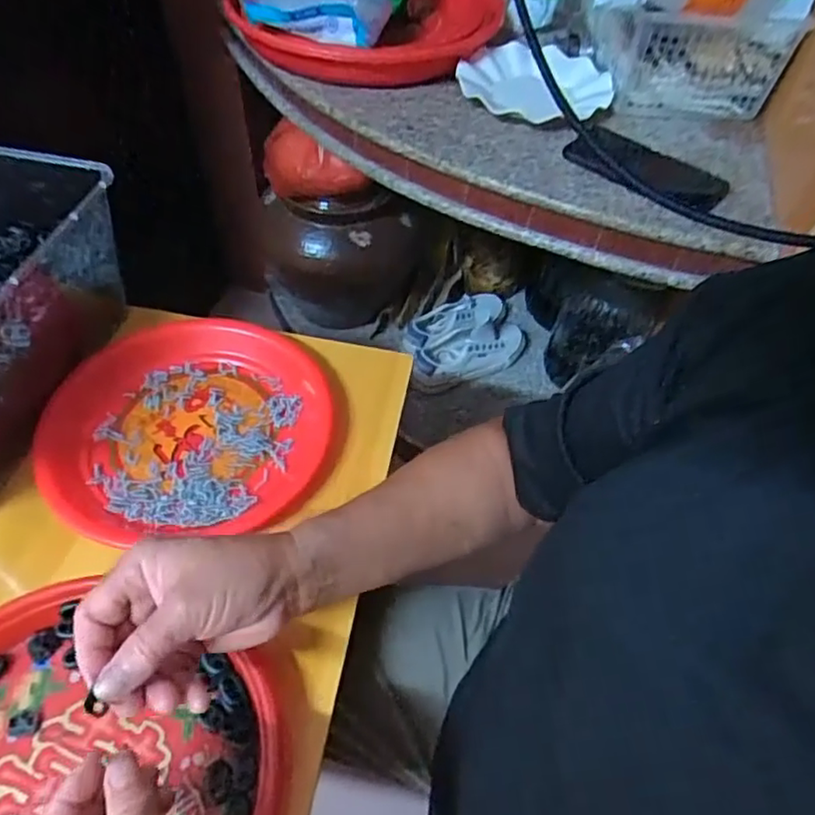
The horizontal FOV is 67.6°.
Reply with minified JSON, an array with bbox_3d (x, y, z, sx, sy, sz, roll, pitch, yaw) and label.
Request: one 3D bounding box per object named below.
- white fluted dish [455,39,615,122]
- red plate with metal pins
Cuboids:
[{"bbox_3d":[0.159,-0.399,0.746,0.174,0.024,0.178,2,52,-3],"label":"white fluted dish"},{"bbox_3d":[-0.177,0.010,0.508,0.223,0.029,0.210,2,52,-3],"label":"red plate with metal pins"}]

